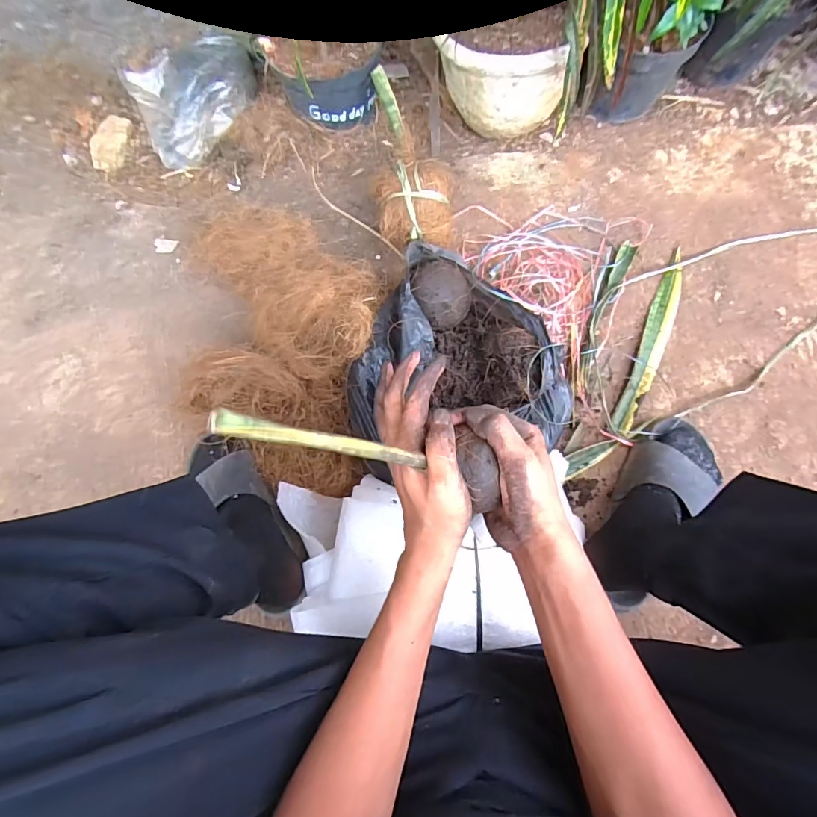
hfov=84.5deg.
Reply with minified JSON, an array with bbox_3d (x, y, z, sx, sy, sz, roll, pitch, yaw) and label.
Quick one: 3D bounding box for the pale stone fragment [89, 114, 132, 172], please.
[{"bbox_3d":[-0.506,-0.449,0.763,0.063,0.021,0.094,10,74,5],"label":"pale stone fragment"}]

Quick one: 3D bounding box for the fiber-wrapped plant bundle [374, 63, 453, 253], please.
[{"bbox_3d":[0.000,-0.352,0.664,0.103,0.103,0.246,-9,73,0],"label":"fiber-wrapped plant bundle"}]

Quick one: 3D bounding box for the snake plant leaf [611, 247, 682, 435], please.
[{"bbox_3d":[0.350,-0.099,0.641,0.035,0.008,0.299,22,76,9],"label":"snake plant leaf"}]

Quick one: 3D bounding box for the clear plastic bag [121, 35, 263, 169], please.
[{"bbox_3d":[-0.336,-0.505,0.729,0.216,0.079,0.153,-33,75,-7],"label":"clear plastic bag"}]

